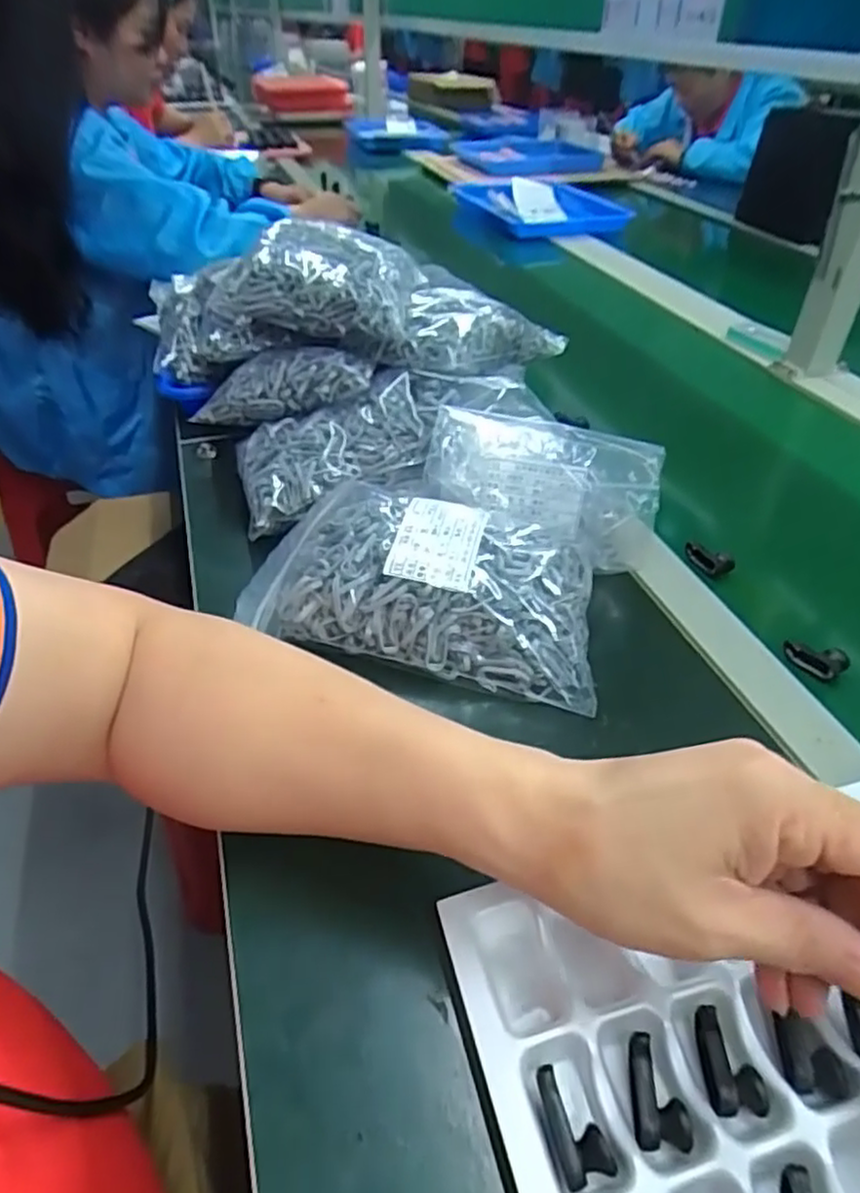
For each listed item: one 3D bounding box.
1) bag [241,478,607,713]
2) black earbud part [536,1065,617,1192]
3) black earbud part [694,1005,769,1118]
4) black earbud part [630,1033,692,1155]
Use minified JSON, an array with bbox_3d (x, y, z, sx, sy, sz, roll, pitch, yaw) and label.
[{"bbox_3d":[0.002,-0.017,0.450,0.213,0.064,0.133,9,41,10],"label":"bag"},{"bbox_3d":[0.050,0.185,0.246,0.016,0.009,0.034,-10,41,-13],"label":"black earbud part"},{"bbox_3d":[0.111,0.173,0.262,0.020,0.008,0.035,1,40,0],"label":"black earbud part"},{"bbox_3d":[0.082,0.178,0.253,0.019,0.007,0.035,2,40,2],"label":"black earbud part"}]

